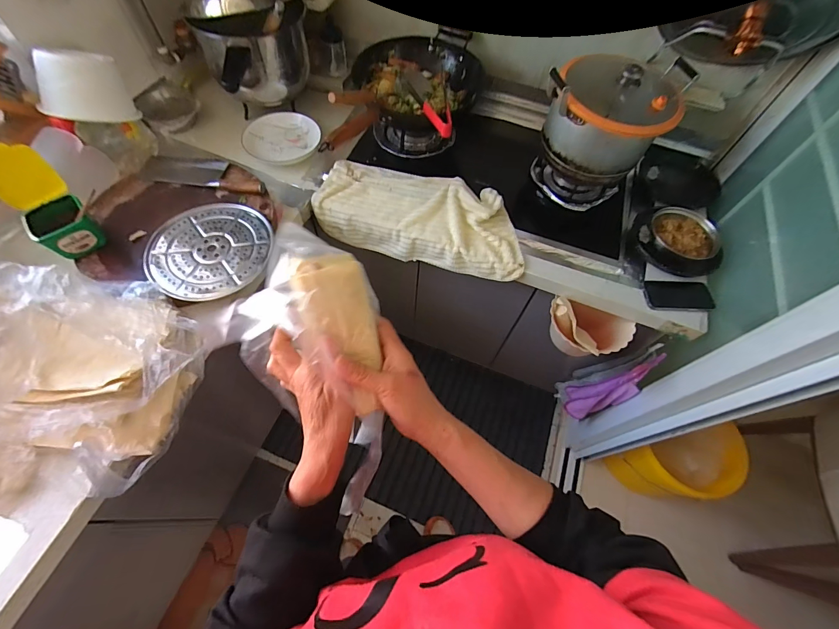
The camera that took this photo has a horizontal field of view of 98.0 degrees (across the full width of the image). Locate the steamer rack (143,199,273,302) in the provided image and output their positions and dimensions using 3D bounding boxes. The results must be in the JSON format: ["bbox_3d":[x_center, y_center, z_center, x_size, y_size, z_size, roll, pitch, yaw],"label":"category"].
[{"bbox_3d":[-0.443,-0.141,0.772,0.240,0.010,0.248,2,61,-3],"label":"steamer rack"}]

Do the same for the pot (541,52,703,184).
[{"bbox_3d":[0.425,-0.459,0.817,0.245,0.184,0.262,2,61,-3],"label":"pot"}]

